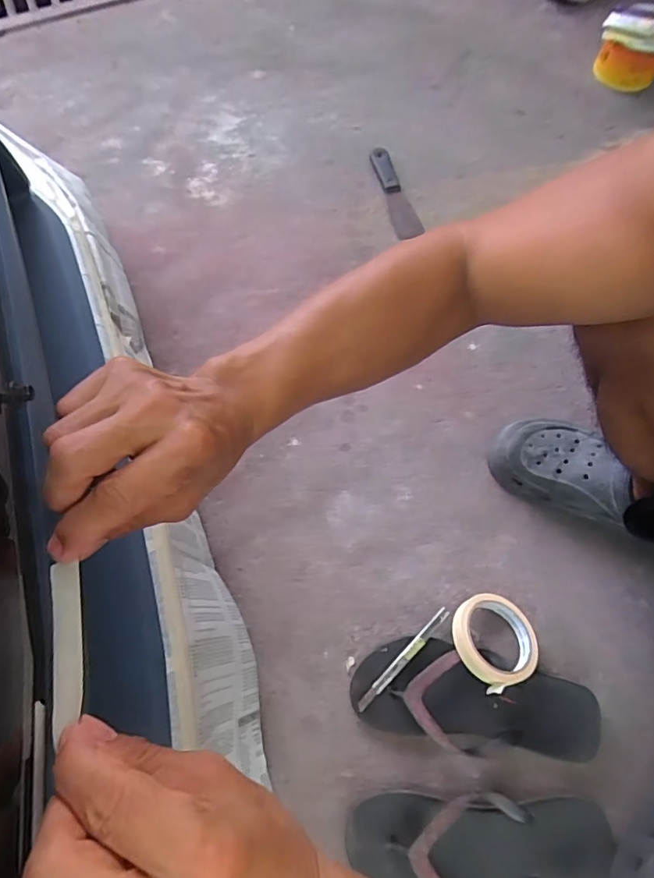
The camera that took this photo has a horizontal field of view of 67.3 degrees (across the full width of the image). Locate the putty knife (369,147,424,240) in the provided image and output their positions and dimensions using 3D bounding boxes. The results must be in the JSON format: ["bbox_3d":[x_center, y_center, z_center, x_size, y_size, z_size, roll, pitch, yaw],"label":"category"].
[{"bbox_3d":[0.114,-0.442,0.858,0.047,0.012,0.200,-14,69,-7],"label":"putty knife"}]

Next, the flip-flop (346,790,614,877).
[{"bbox_3d":[0.158,0.419,0.495,0.271,0.048,0.107,5,68,1],"label":"flip-flop"}]

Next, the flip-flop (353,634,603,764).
[{"bbox_3d":[0.164,0.290,0.546,0.263,0.048,0.099,10,68,3],"label":"flip-flop"}]

